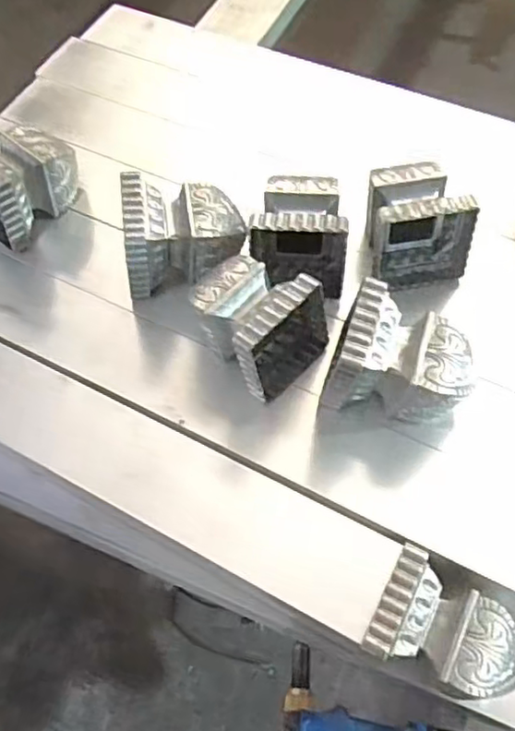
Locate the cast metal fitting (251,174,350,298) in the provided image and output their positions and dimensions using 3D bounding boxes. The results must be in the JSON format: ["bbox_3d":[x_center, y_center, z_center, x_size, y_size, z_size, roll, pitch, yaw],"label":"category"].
[{"bbox_3d":[0.056,-0.162,0.748,0.106,0.108,0.121,9,63,8],"label":"cast metal fitting"}]

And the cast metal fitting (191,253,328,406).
[{"bbox_3d":[-0.006,-0.055,0.693,0.136,0.106,0.110,40,71,21],"label":"cast metal fitting"}]

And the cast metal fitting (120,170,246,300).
[{"bbox_3d":[-0.088,-0.161,0.749,0.143,0.098,0.107,-10,61,-2],"label":"cast metal fitting"}]

